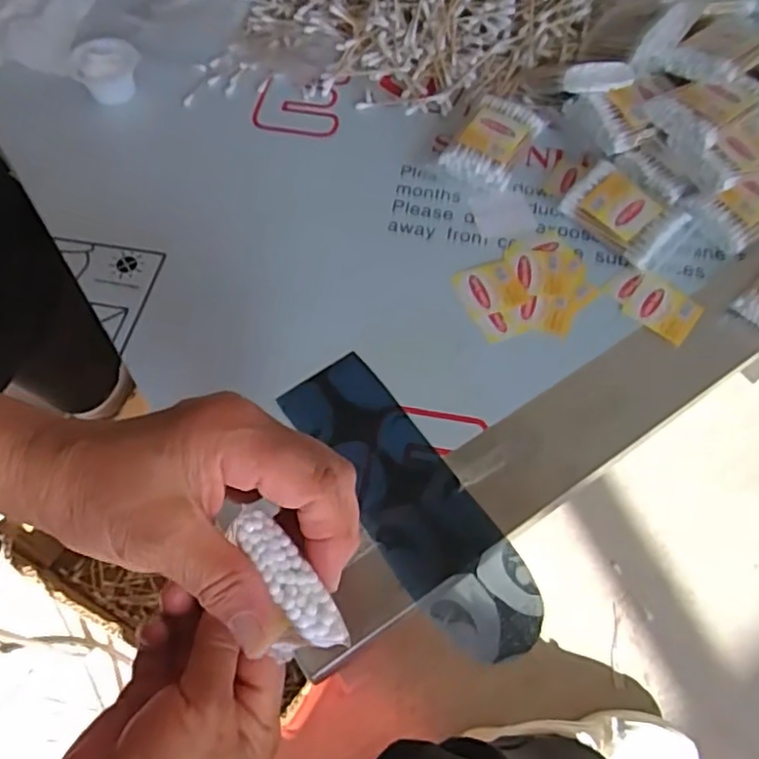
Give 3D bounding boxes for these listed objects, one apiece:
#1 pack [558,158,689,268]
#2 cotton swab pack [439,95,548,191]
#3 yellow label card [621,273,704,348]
[{"bbox_3d":[0.175,-0.119,0.455,0.074,0.022,0.055,41,67,19],"label":"pack"},{"bbox_3d":[0.085,-0.178,0.485,0.051,0.026,0.076,28,63,14],"label":"cotton swab pack"},{"bbox_3d":[0.190,-0.047,0.427,0.044,0.004,0.040,36,65,18],"label":"yellow label card"}]

